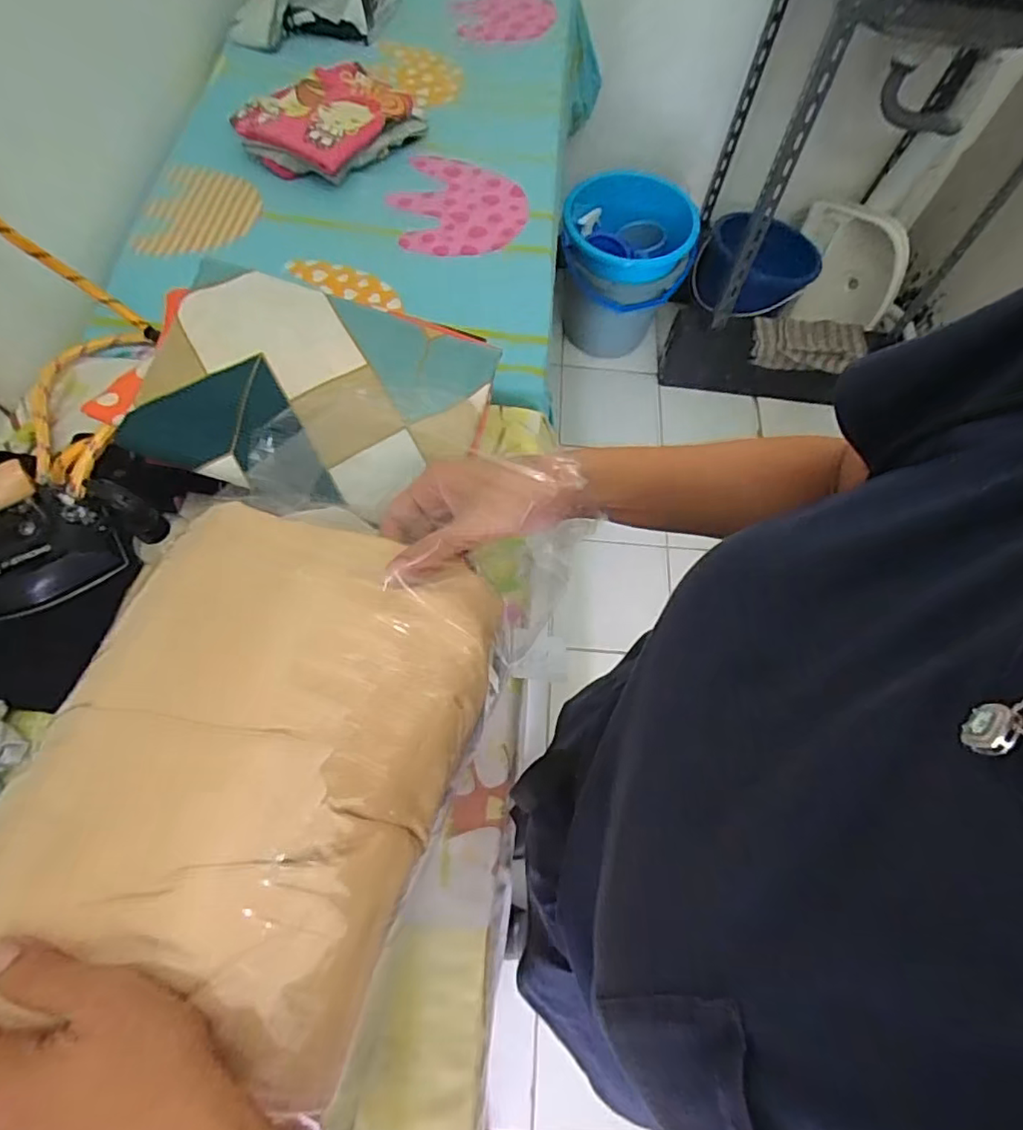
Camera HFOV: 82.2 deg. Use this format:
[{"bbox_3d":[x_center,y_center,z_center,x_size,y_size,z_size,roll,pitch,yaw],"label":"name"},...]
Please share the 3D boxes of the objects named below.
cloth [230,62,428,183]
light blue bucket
[{"bbox_3d":[-0.287,-0.698,0.923,0.270,0.051,0.217,-36,72,-18],"label":"cloth"},{"bbox_3d":[0.307,-0.837,1.613,0.341,0.363,0.356,1,65,-3],"label":"light blue bucket"}]

